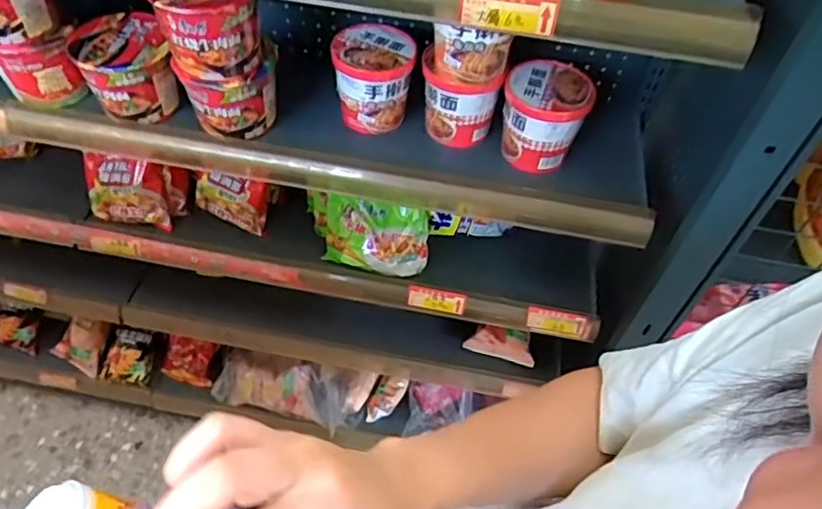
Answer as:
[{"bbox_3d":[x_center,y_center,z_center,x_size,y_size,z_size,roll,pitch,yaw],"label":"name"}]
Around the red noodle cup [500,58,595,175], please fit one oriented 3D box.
[{"bbox_3d":[0.180,-0.188,0.833,0.108,0.108,0.106,2,51,-3],"label":"red noodle cup"}]

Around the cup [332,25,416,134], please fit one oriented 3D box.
[{"bbox_3d":[-0.052,-0.247,0.859,0.105,0.123,0.096,2,51,-3],"label":"cup"}]

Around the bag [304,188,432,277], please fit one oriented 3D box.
[{"bbox_3d":[-0.086,-0.037,1.015,0.234,0.115,0.089,21,53,13],"label":"bag"}]

